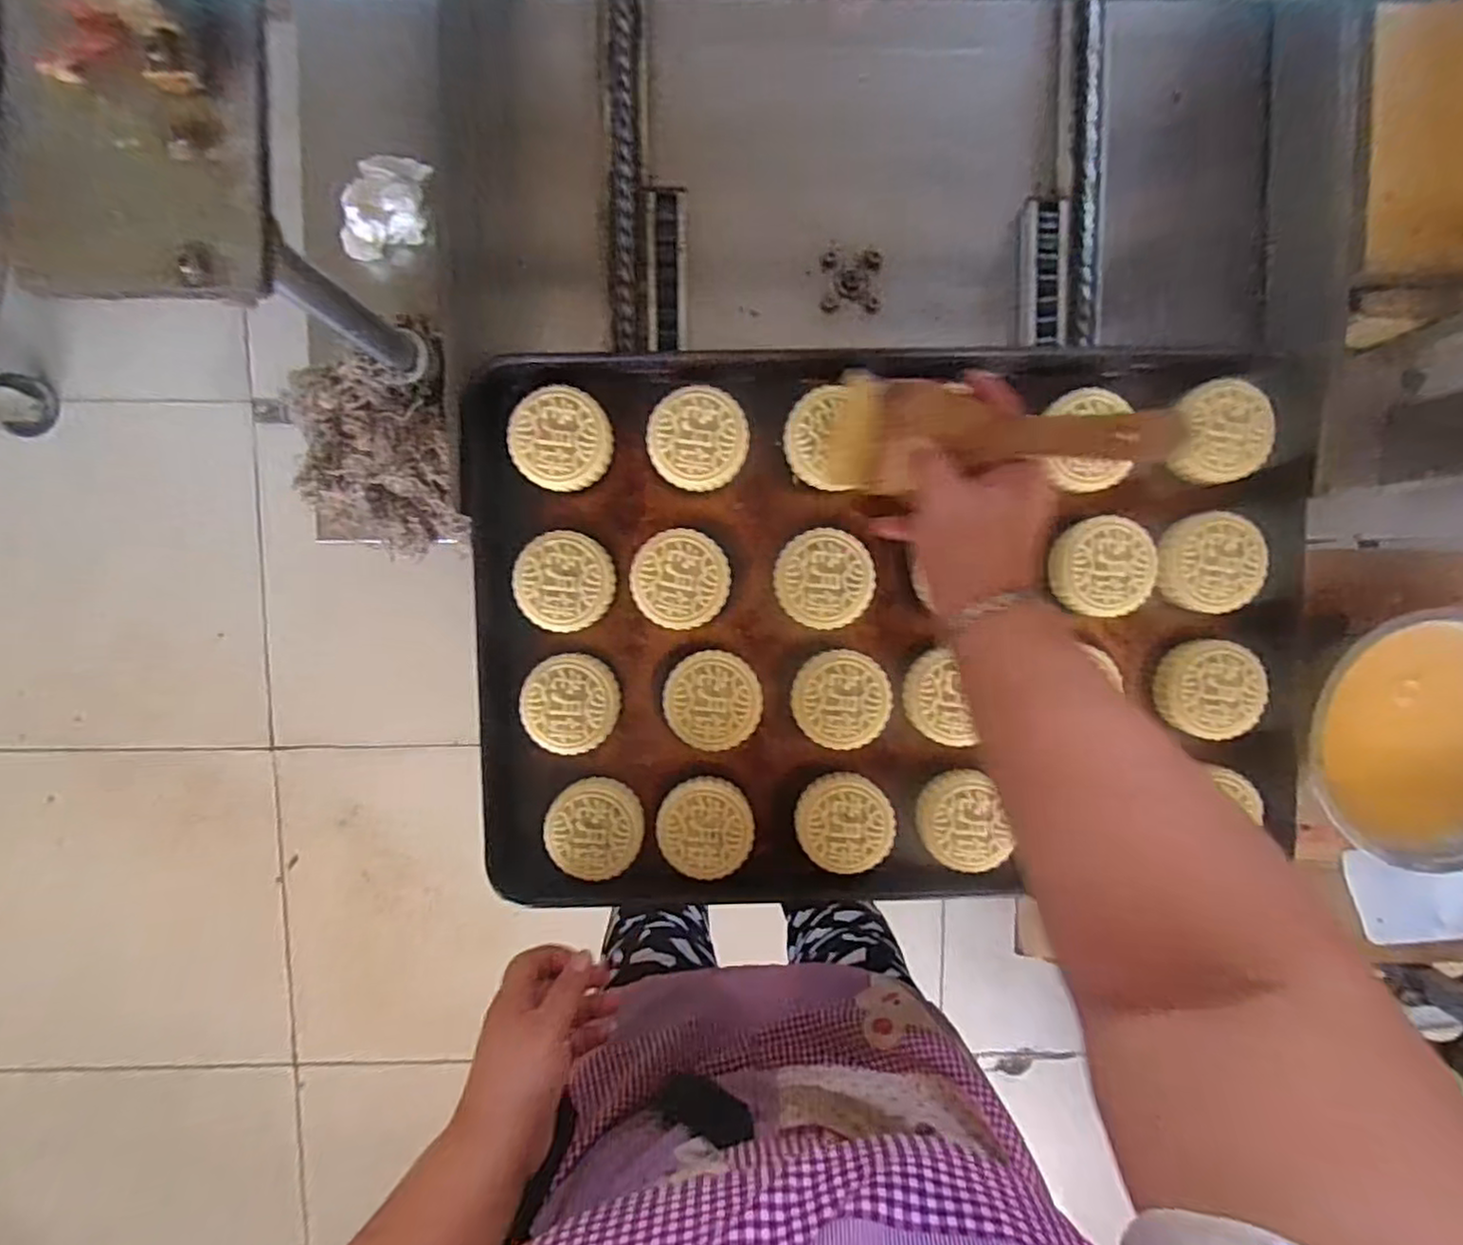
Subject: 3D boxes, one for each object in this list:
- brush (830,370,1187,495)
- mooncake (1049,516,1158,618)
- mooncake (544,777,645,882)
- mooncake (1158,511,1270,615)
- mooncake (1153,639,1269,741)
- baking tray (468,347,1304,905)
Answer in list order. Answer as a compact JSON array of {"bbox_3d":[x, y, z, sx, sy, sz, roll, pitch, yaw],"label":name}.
[{"bbox_3d":[0.142,-0.112,0.398,0.015,0.214,0.076,6,98,-40],"label":"brush"},{"bbox_3d":[0.275,-0.041,0.504,0.066,0.025,0.070,0,96,-1],"label":"mooncake"},{"bbox_3d":[-0.101,0.153,0.506,0.070,0.021,0.069,-1,96,-1],"label":"mooncake"},{"bbox_3d":[0.355,-0.044,0.501,0.067,0.025,0.071,-8,96,0],"label":"mooncake"},{"bbox_3d":[0.359,0.050,0.511,0.066,0.029,0.071,0,96,-1],"label":"mooncake"},{"bbox_3d":[0.112,0.001,0.505,0.586,0.039,0.394,-4,93,0],"label":"baking tray"}]

